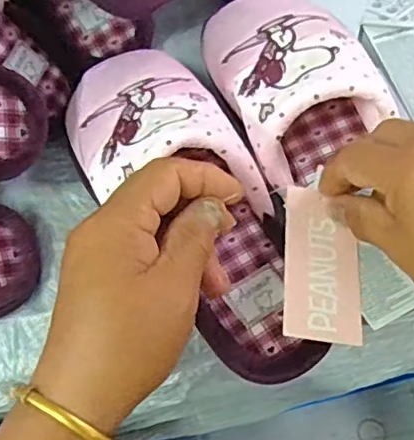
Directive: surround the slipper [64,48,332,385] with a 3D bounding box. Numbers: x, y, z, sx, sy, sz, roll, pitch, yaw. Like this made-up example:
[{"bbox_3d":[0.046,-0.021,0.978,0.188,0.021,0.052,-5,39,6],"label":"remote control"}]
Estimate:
[{"bbox_3d":[-0.011,-0.015,0.349,0.090,0.068,0.235,-28,76,-12],"label":"slipper"}]

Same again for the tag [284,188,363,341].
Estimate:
[{"bbox_3d":[0.067,0.024,0.346,0.043,0.004,0.094,8,61,-5],"label":"tag"}]

